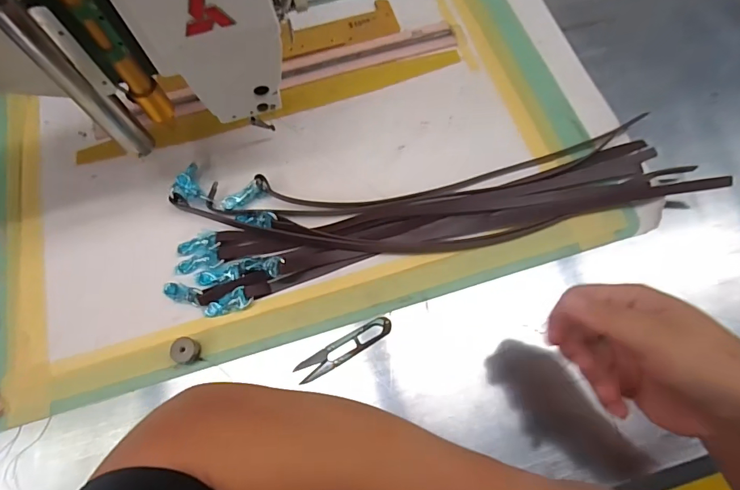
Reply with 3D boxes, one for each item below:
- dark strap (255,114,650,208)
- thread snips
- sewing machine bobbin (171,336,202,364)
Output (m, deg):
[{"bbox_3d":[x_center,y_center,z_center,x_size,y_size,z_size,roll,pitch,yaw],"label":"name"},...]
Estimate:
[{"bbox_3d":[0.103,-0.087,0.481,0.452,0.014,0.059,-11,69,-1],"label":"dark strap"},{"bbox_3d":[-0.025,0.102,0.419,0.102,0.006,0.022,-29,70,-8],"label":"thread snips"},{"bbox_3d":[-0.180,0.103,0.417,0.024,0.017,0.023,17,71,9],"label":"sewing machine bobbin"}]

